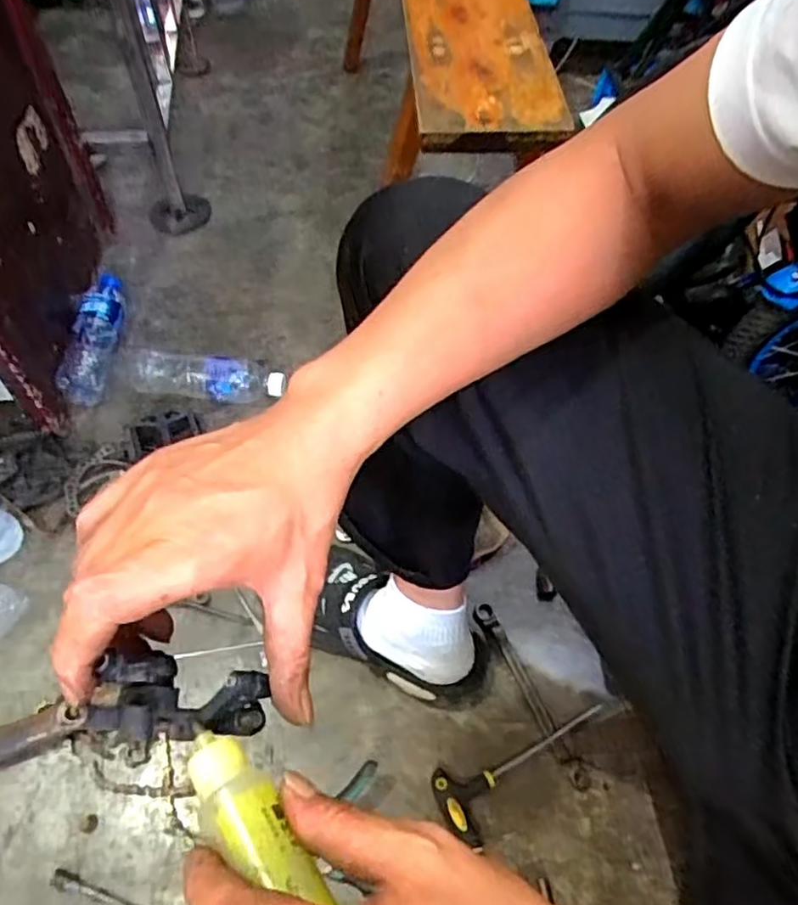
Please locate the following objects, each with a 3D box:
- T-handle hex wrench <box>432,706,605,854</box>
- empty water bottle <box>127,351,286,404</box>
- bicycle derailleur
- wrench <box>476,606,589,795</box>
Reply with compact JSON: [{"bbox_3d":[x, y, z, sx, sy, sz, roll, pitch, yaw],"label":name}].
[{"bbox_3d":[0.134,0.328,0.694,0.203,0.018,0.078,-23,61,-19],"label":"T-handle hex wrench"},{"bbox_3d":[-0.276,-0.111,0.941,0.216,0.051,0.053,8,56,1],"label":"empty water bottle"},{"bbox_3d":[-0.097,0.102,0.283,0.082,0.033,0.037,20,49,-33],"label":"bicycle derailleur"},{"bbox_3d":[0.143,0.262,0.729,0.023,0.015,0.215,-20,60,-17],"label":"wrench"}]

